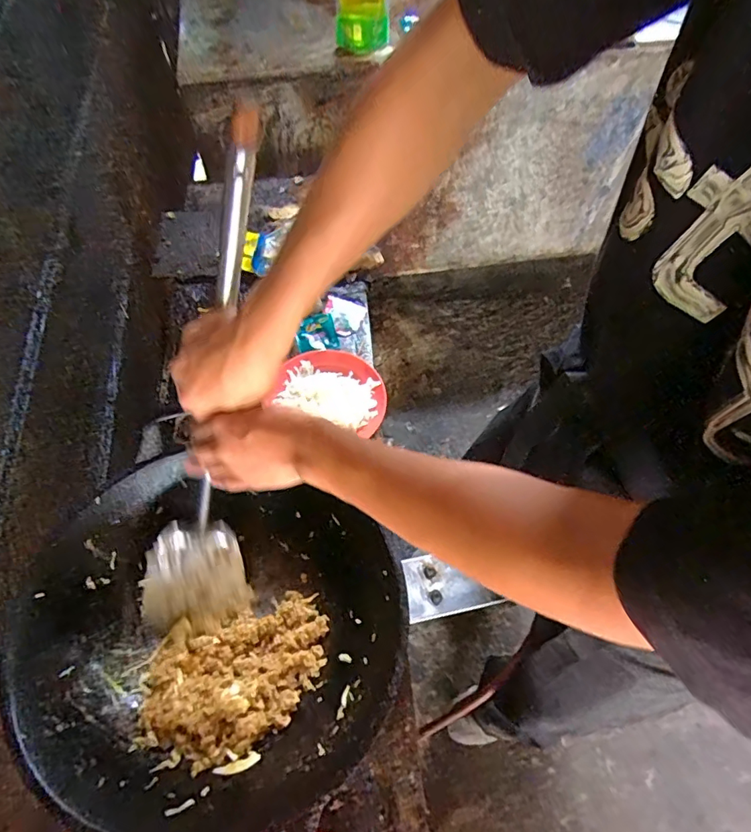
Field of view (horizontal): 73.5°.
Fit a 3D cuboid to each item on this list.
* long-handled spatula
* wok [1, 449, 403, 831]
[{"bbox_3d":[-0.157,0.008,0.488,0.105,0.539,0.082,21,29,10],"label":"long-handled spatula"},{"bbox_3d":[-0.170,0.227,0.553,0.385,0.114,0.361,1,61,-1],"label":"wok"}]

